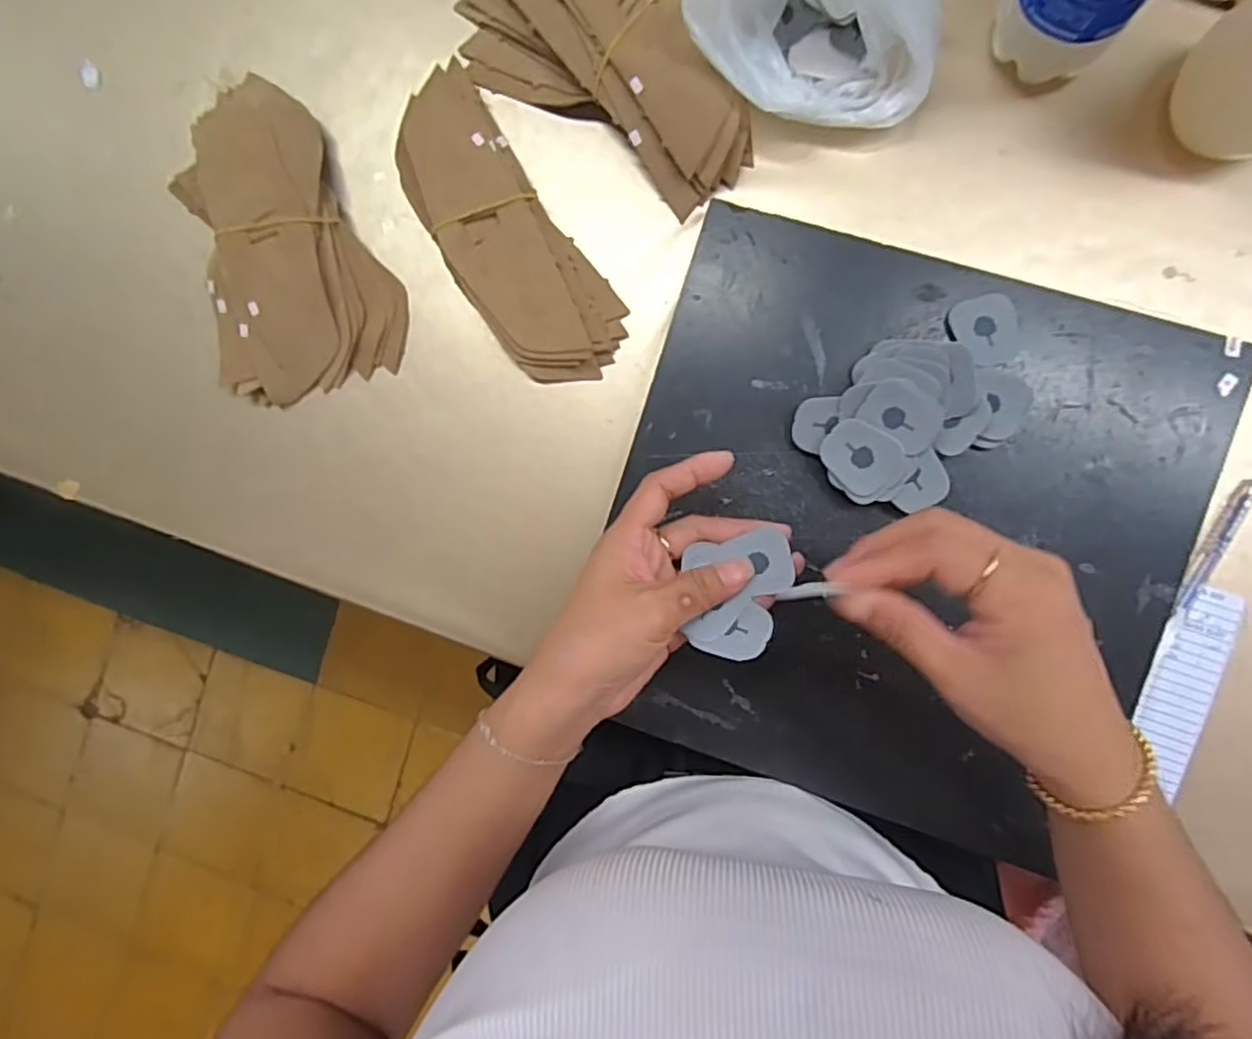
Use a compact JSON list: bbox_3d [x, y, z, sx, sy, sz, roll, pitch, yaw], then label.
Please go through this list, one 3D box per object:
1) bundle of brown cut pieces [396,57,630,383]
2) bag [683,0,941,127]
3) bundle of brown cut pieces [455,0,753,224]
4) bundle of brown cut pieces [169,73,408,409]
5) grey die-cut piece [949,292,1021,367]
[{"bbox_3d":[-0.075,-0.171,0.414,0.073,0.020,0.194,-35,87,6],"label":"bundle of brown cut pieces"},{"bbox_3d":[0.098,-0.257,0.359,0.097,0.086,0.122,-42,86,5],"label":"bag"},{"bbox_3d":[-0.011,-0.270,0.398,0.200,0.040,0.096,39,95,5],"label":"bundle of brown cut pieces"},{"bbox_3d":[-0.216,-0.173,0.419,0.119,0.035,0.186,-15,89,6],"label":"bundle of brown cut pieces"},{"bbox_3d":[0.195,-0.102,0.367,0.033,0.004,0.038,-18,89,6],"label":"grey die-cut piece"}]

